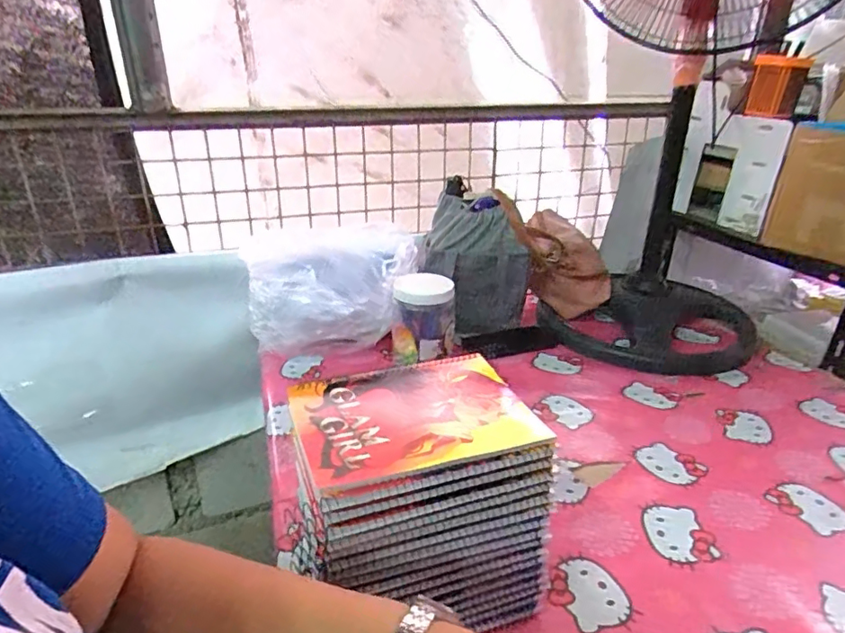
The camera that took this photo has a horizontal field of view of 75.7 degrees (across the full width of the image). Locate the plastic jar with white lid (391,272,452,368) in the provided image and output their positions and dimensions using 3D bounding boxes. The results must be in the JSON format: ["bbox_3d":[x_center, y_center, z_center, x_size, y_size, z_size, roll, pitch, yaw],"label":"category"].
[{"bbox_3d":[0.001,0.002,0.885,0.095,0.118,0.095,1,25,2],"label":"plastic jar with white lid"}]

